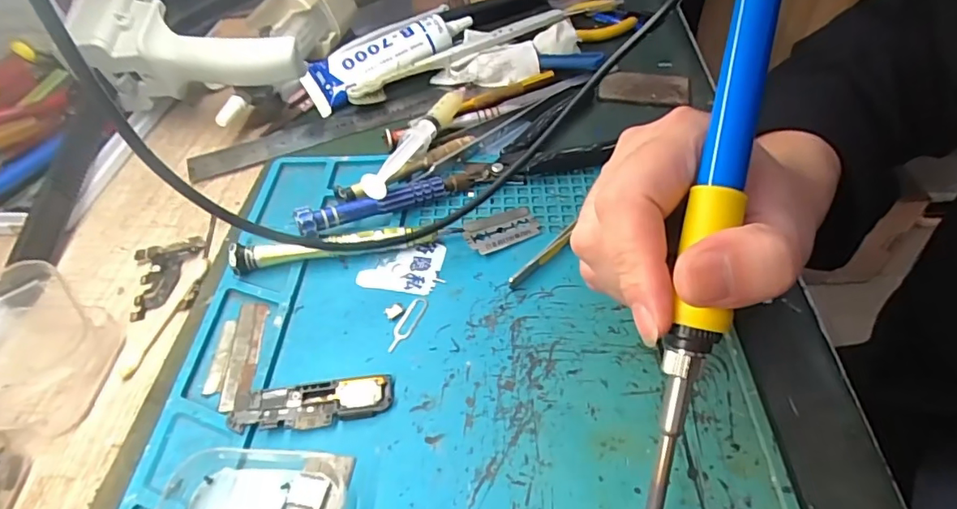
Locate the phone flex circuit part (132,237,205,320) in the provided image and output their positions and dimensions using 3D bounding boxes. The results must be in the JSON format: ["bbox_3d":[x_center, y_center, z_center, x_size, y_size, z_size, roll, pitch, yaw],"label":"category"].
[{"bbox_3d":[-0.168,0.011,0.282,0.036,0.006,0.049,-13,48,-8],"label":"phone flex circuit part"}]

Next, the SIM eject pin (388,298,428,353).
[{"bbox_3d":[-0.034,0.033,0.249,0.009,0.004,0.033,27,54,9],"label":"SIM eject pin"}]

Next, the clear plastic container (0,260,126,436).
[{"bbox_3d":[-0.210,0.041,0.237,0.072,0.034,0.072,7,48,10],"label":"clear plastic container"}]

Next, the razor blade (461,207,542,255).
[{"bbox_3d":[0.013,-0.014,0.285,0.042,0.004,0.024,-19,53,-22],"label":"razor blade"}]

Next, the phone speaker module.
[{"bbox_3d":[-0.070,0.064,0.221,0.066,0.006,0.020,-7,48,-3],"label":"phone speaker module"}]

